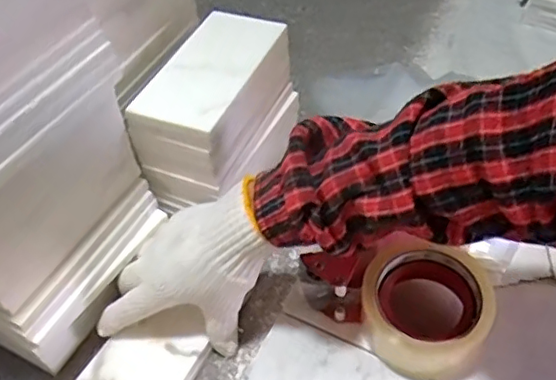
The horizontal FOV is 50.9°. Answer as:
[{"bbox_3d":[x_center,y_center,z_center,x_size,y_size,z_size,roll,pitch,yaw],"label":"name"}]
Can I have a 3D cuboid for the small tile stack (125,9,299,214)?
[{"bbox_3d":[-0.052,-0.070,0.527,0.079,0.106,0.152,18,53,18],"label":"small tile stack"}]

